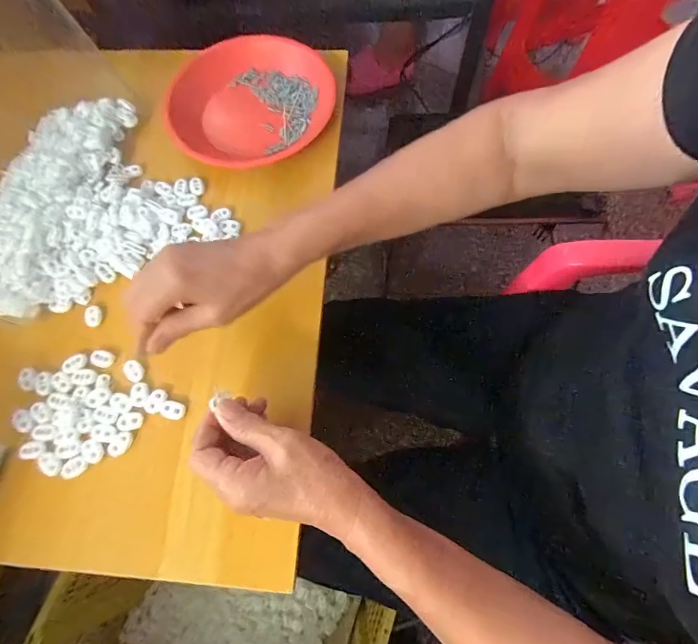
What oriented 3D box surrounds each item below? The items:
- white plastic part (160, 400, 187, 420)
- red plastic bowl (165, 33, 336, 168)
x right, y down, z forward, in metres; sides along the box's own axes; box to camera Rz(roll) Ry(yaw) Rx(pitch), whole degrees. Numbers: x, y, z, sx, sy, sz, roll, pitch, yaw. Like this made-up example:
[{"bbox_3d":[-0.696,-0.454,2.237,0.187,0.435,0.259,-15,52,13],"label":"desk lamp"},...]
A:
[{"bbox_3d":[-0.161,0.080,0.351,0.022,0.004,0.016,13,72,8],"label":"white plastic part"},{"bbox_3d":[-0.119,-0.262,0.472,0.203,0.048,0.183,5,71,5],"label":"red plastic bowl"}]

